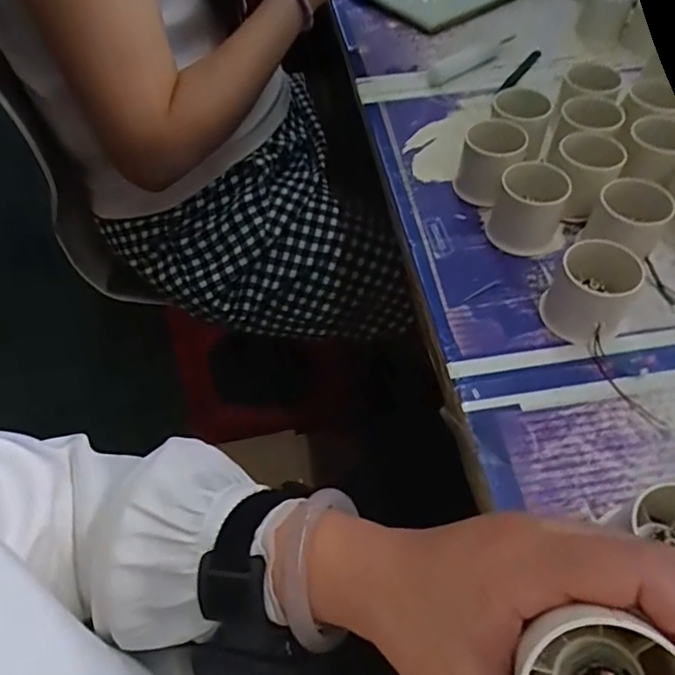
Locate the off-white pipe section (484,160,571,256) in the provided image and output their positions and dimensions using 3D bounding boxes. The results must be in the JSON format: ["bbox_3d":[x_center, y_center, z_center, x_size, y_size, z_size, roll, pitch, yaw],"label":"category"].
[{"bbox_3d":[0.148,-0.100,0.421,0.056,0.050,0.052,15,57,15],"label":"off-white pipe section"}]

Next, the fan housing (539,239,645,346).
[{"bbox_3d":[0.177,-0.034,0.376,0.052,0.046,0.065,31,62,24],"label":"fan housing"}]

